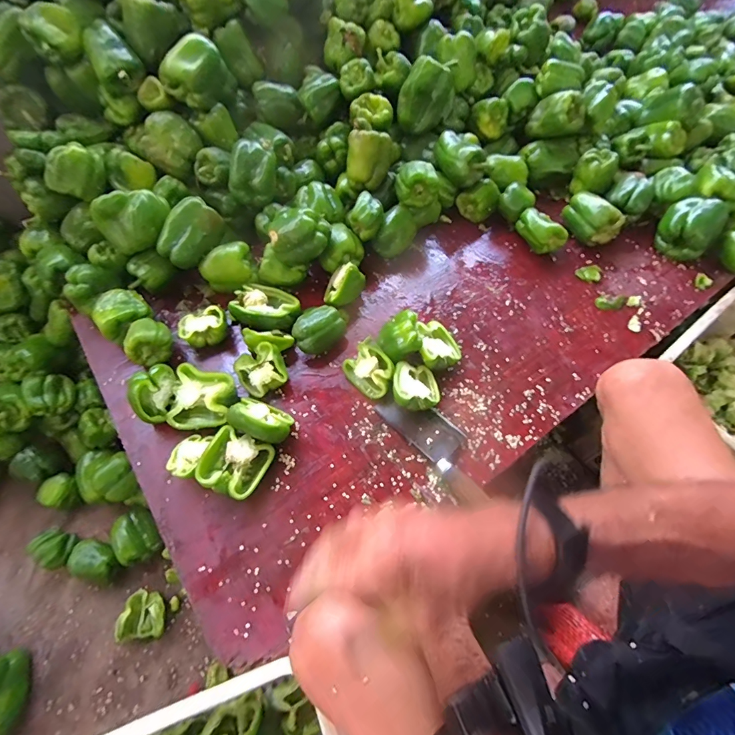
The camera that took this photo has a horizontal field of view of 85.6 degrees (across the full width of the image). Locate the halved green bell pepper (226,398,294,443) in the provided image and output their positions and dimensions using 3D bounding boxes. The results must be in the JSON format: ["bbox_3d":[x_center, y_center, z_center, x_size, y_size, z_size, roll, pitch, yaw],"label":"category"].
[{"bbox_3d":[-0.147,0.072,0.553,0.083,0.066,0.026,23,105,-6],"label":"halved green bell pepper"}]

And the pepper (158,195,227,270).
[{"bbox_3d":[-0.296,-0.227,0.664,0.064,0.069,0.110,34,65,19],"label":"pepper"}]

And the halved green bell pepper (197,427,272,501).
[{"bbox_3d":[-0.174,0.127,0.524,0.073,0.055,0.080,15,60,10],"label":"halved green bell pepper"}]

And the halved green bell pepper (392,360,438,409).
[{"bbox_3d":[0.070,0.027,0.580,0.067,0.042,0.072,0,59,1],"label":"halved green bell pepper"}]

